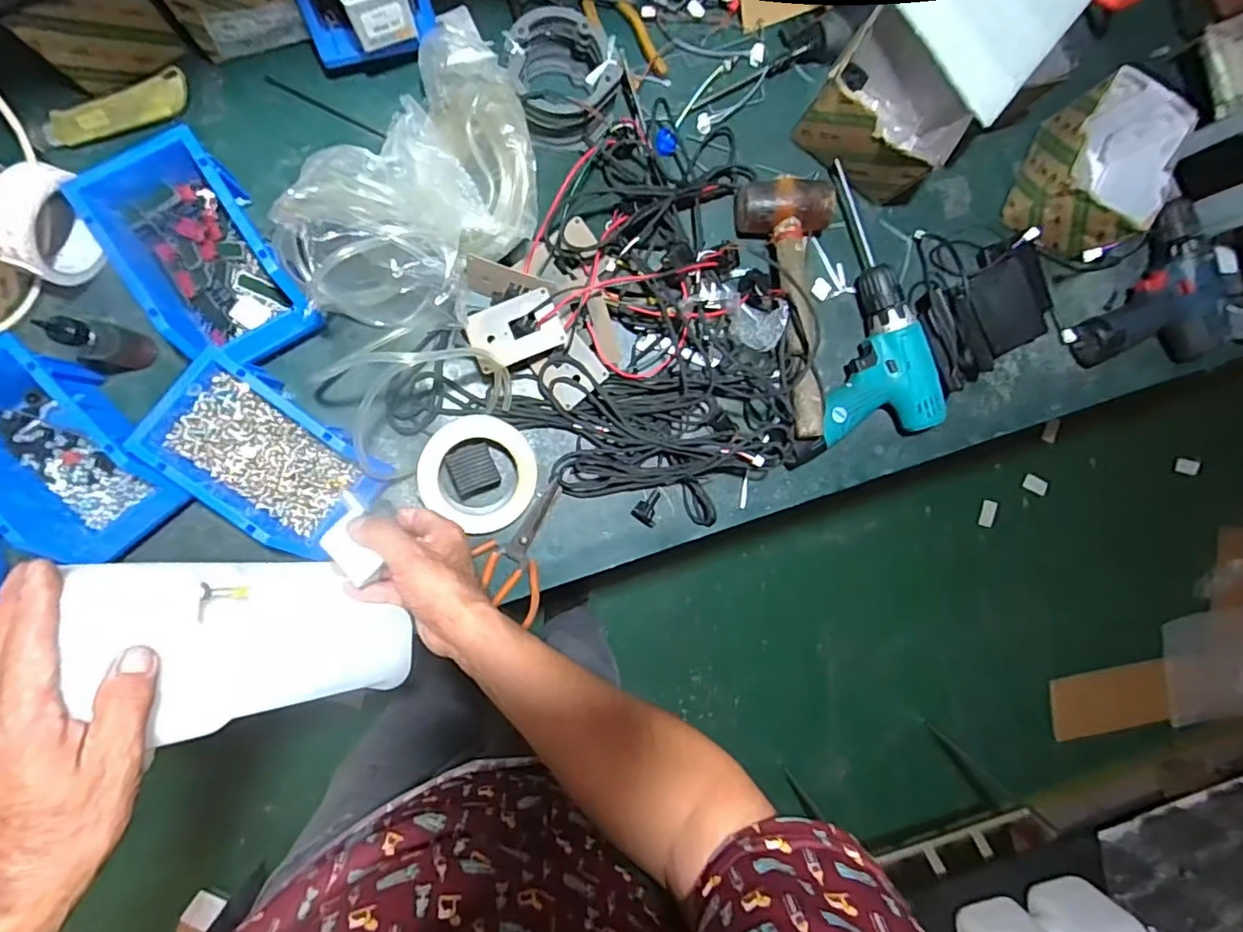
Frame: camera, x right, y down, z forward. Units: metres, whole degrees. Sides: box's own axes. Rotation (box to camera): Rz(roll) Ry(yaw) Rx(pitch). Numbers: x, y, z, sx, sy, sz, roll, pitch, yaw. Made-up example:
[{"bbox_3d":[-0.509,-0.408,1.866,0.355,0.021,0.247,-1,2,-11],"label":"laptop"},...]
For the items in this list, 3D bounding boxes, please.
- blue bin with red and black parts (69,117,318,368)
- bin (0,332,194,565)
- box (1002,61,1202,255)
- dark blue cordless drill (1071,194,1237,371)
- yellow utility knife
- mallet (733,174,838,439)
[{"bbox_3d":[-0.380,-0.187,0.529,0.120,0.069,0.187,-30,94,-7],"label":"blue bin with red and black parts"},{"bbox_3d":[-0.500,-0.008,0.517,0.126,0.081,0.188,-42,96,-6],"label":"bin"},{"bbox_3d":[0.516,-0.324,0.638,0.109,0.090,0.150,24,87,-8],"label":"box"},{"bbox_3d":[0.604,-0.212,0.675,0.153,0.081,0.176,-4,91,-8],"label":"dark blue cordless drill"},{"bbox_3d":[-0.472,-0.331,0.541,0.136,0.019,0.030,-29,94,-7],"label":"yellow utility knife"},{"bbox_3d":[0.194,-0.171,0.613,0.099,0.071,0.272,-11,92,-8],"label":"mallet"}]

